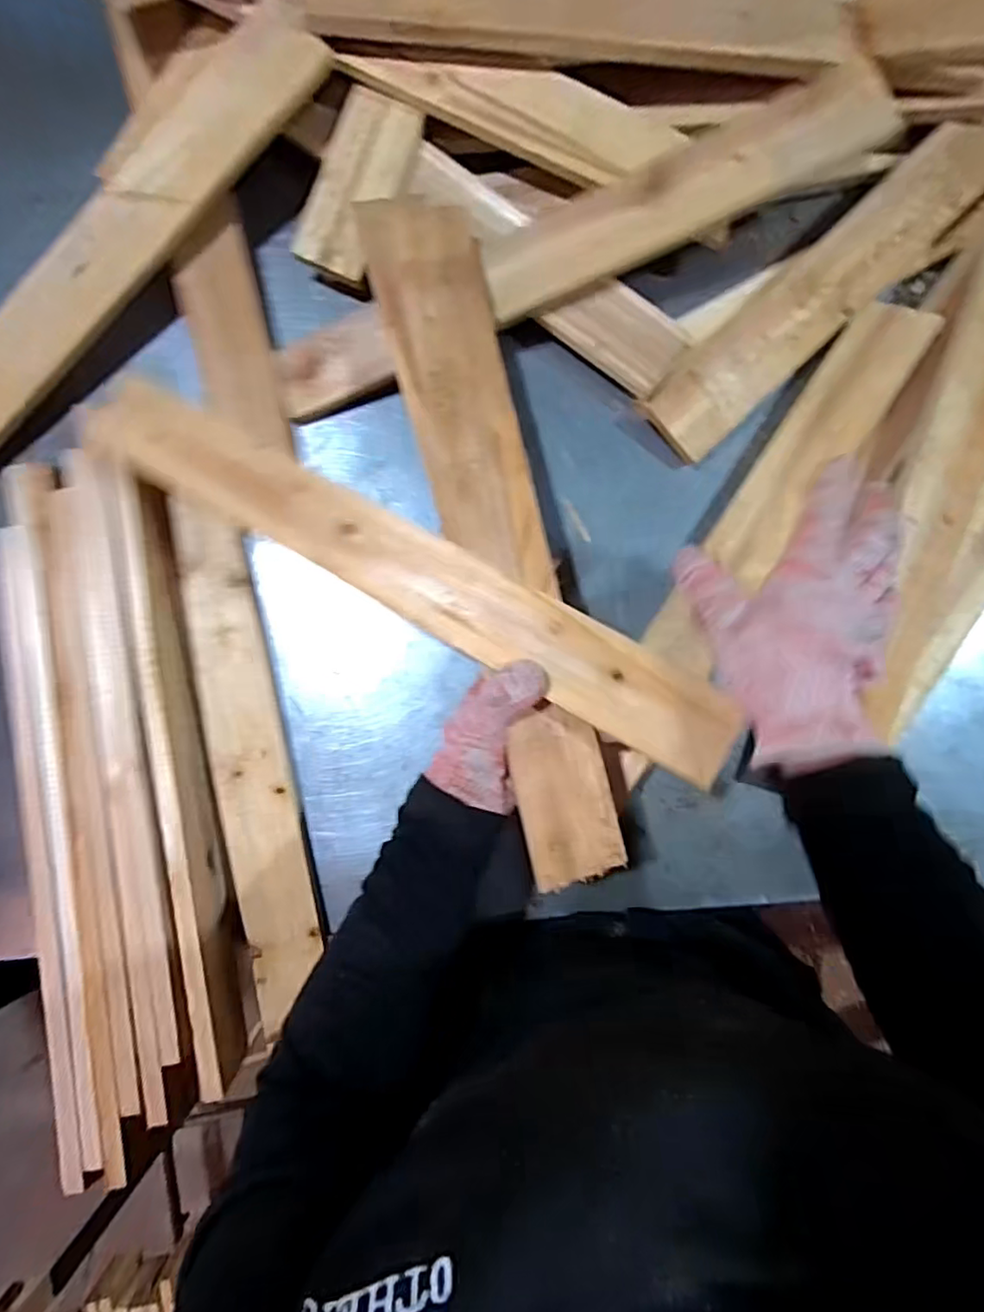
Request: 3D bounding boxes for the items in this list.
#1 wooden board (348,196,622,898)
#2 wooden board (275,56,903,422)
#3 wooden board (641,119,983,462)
[{"bbox_3d":[-0.002,-0.100,0.436,0.075,0.020,0.500,-14,81,-1],"label":"wooden board"},{"bbox_3d":[0.049,-0.317,0.488,0.484,0.024,0.064,-20,87,11],"label":"wooden board"},{"bbox_3d":[0.264,-0.295,0.500,0.330,0.017,0.067,-43,90,3],"label":"wooden board"}]

